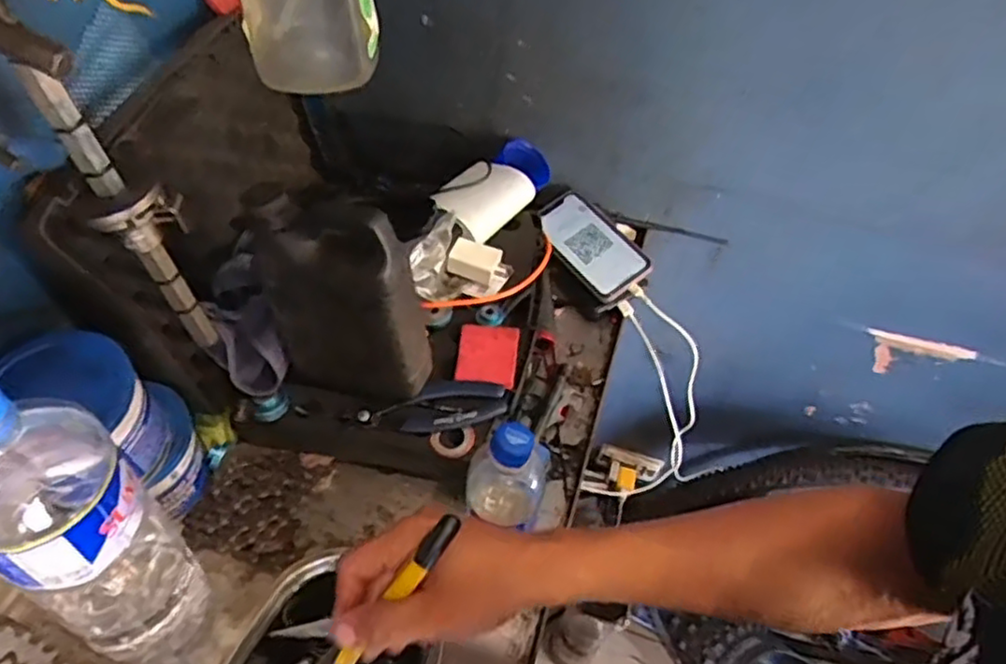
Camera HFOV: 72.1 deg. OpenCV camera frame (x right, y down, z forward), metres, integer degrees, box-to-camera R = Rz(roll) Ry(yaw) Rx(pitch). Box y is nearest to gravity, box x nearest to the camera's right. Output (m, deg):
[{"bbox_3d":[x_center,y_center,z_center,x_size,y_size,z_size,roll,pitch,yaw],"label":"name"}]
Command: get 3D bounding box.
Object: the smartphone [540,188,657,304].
[{"bbox_3d":[0.105,-0.109,0.832,0.079,0.015,0.164,-36,61,-8],"label":"smartphone"}]

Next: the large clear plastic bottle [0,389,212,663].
[{"bbox_3d":[-0.268,0.127,0.453,0.089,0.306,0.097,27,55,16],"label":"large clear plastic bottle"}]

